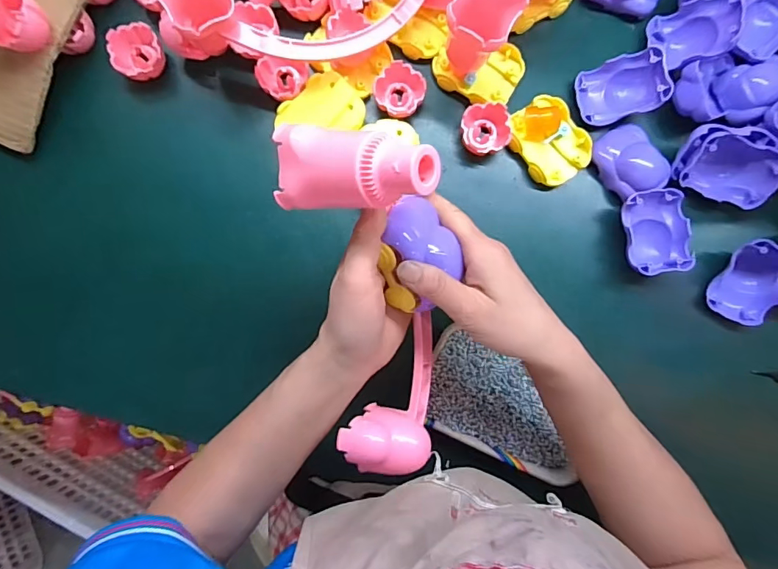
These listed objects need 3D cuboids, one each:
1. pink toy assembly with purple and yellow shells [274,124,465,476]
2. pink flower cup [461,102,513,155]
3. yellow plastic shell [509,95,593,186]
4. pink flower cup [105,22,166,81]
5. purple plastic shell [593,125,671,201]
[{"bbox_3d":[-0.003,0.016,0.321,0.109,0.090,0.238,-7,113,-2],"label":"pink toy assembly with purple and yellow shells"},{"bbox_3d":[0.094,-0.152,0.466,0.048,0.032,0.048,0,90,-2],"label":"pink flower cup"},{"bbox_3d":[0.159,-0.142,0.466,0.063,0.026,0.082,-37,91,-2],"label":"yellow plastic shell"},{"bbox_3d":[-0.247,-0.227,0.460,0.048,0.029,0.047,0,90,-2],"label":"pink flower cup"},{"bbox_3d":[0.237,-0.122,0.463,0.051,0.032,0.068,-26,91,-2],"label":"purple plastic shell"}]

